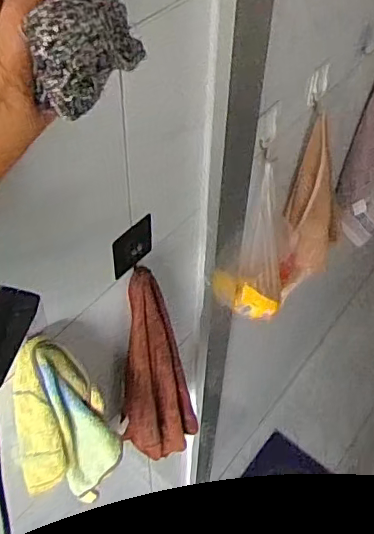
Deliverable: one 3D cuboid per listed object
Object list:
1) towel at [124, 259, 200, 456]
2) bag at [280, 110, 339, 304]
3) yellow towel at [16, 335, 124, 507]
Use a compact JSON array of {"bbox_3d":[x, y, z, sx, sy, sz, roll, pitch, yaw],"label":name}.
[{"bbox_3d":[-0.039,0.181,0.863,0.098,0.419,0.092,18,52,13],"label":"towel"},{"bbox_3d":[0.230,-0.079,1.063,0.102,0.363,0.129,18,52,12],"label":"bag"},{"bbox_3d":[-0.150,0.200,0.693,0.116,0.262,0.085,-31,58,-25],"label":"yellow towel"}]

